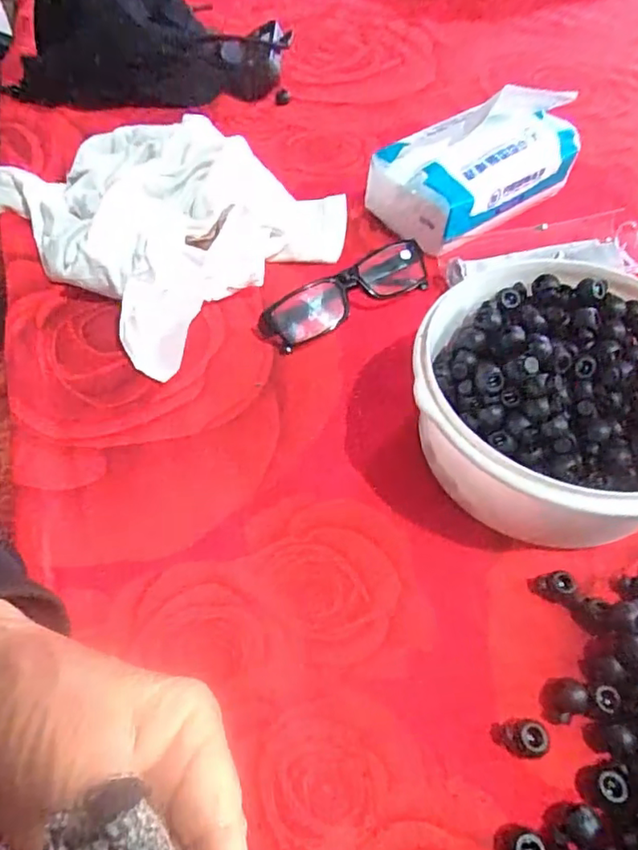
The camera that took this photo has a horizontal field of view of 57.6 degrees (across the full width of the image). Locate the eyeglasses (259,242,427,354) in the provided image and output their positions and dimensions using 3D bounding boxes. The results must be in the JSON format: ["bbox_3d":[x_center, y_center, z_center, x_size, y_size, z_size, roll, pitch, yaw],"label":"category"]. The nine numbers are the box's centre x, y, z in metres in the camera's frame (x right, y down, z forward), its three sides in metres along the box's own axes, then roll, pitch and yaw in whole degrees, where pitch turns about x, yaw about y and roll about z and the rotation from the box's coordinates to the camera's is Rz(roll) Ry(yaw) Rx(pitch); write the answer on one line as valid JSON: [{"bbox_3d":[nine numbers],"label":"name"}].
[{"bbox_3d":[0.023,-0.096,0.423,0.133,0.030,0.035,-28,60,-21],"label":"eyeglasses"}]

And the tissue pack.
[{"bbox_3d":[0.129,-0.215,0.477,0.170,0.084,0.092,-32,62,-23],"label":"tissue pack"}]

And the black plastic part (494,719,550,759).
[{"bbox_3d":[0.092,0.141,0.261,0.020,0.013,0.014,4,53,2],"label":"black plastic part"}]

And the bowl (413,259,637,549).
[{"bbox_3d":[0.138,-0.011,0.332,0.171,0.074,0.161,1,54,-2],"label":"bowl"}]

